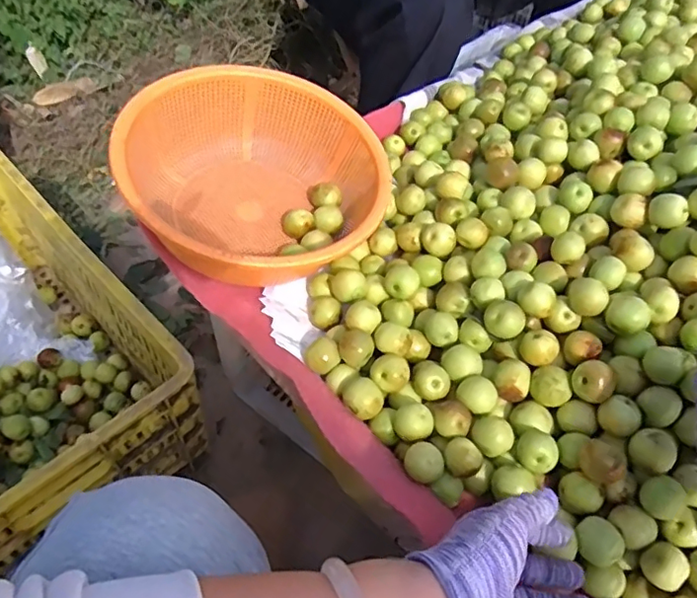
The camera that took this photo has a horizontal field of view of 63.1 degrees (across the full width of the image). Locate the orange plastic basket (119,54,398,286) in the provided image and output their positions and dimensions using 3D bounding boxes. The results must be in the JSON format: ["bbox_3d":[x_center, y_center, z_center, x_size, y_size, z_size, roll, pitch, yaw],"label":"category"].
[{"bbox_3d":[-0.093,-0.115,0.594,0.246,0.134,0.249,2,53,-2],"label":"orange plastic basket"}]

